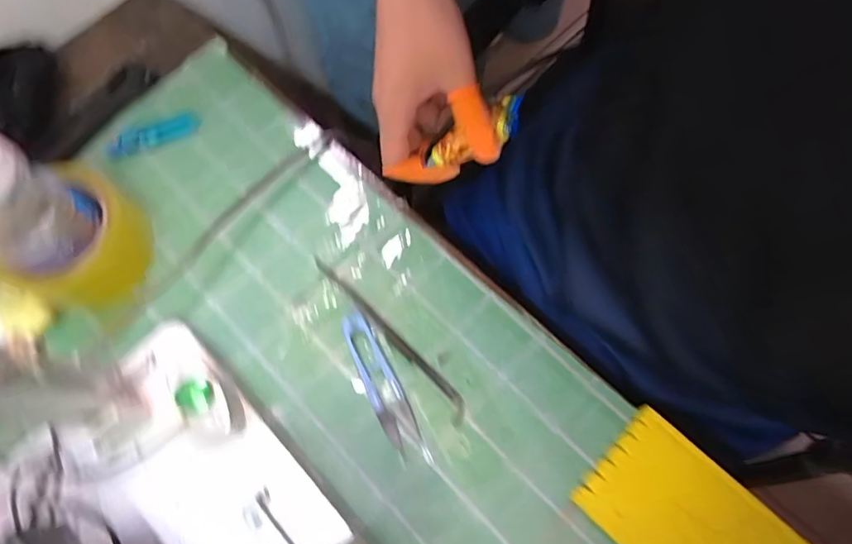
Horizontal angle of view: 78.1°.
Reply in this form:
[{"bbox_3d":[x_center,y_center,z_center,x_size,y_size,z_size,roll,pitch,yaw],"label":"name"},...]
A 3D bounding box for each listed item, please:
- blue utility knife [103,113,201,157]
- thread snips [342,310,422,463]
[{"bbox_3d":[-0.237,-0.120,0.456,0.079,0.008,0.021,-19,72,-5],"label":"blue utility knife"},{"bbox_3d":[-0.034,0.077,0.378,0.024,0.005,0.105,-26,73,-7],"label":"thread snips"}]

